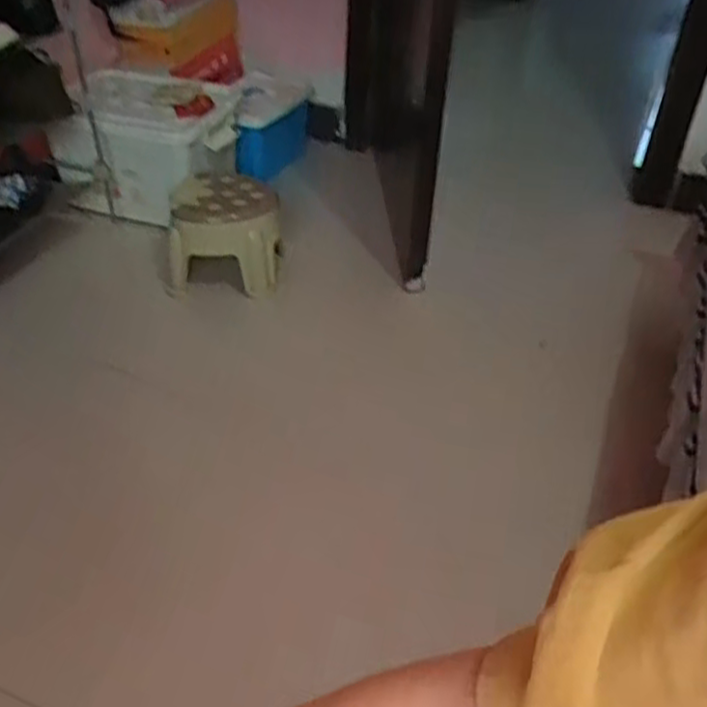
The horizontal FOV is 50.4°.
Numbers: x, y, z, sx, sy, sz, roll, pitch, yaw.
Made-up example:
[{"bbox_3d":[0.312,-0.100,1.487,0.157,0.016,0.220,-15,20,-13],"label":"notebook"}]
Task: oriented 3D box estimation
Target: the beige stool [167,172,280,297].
[{"bbox_3d":[-0.288,-0.264,1.698,0.253,0.204,0.187,-1,38,-4],"label":"beige stool"}]

